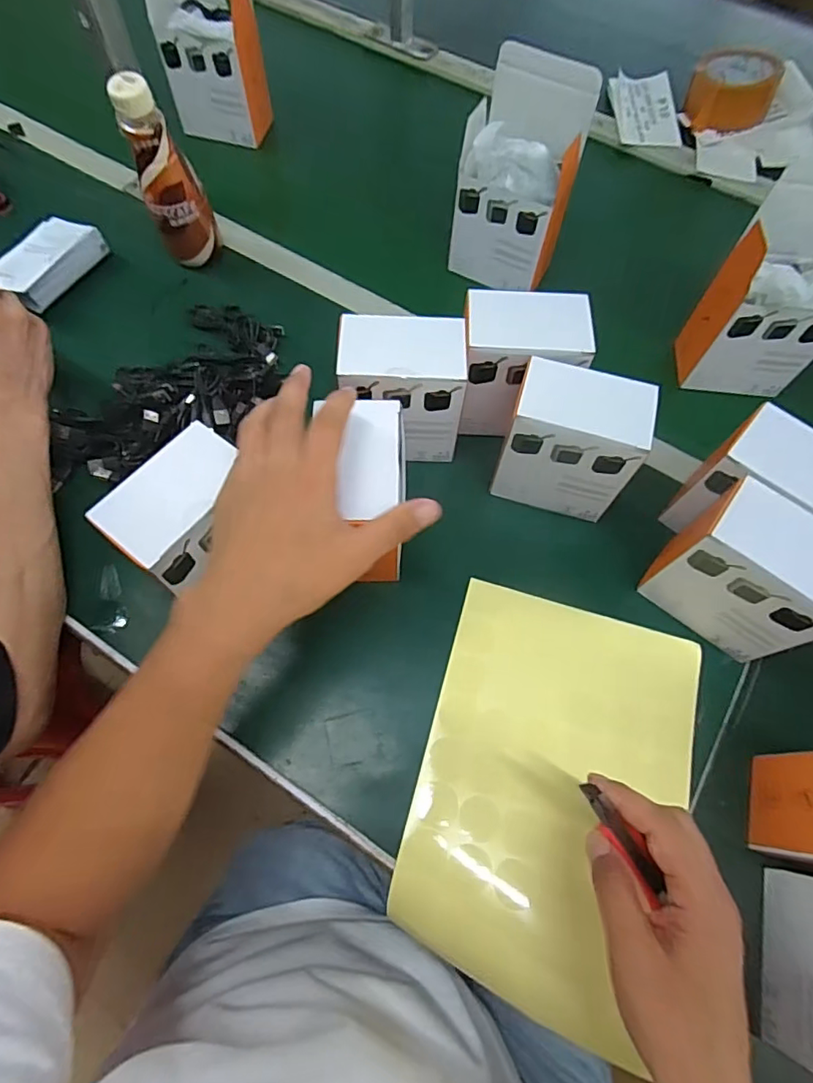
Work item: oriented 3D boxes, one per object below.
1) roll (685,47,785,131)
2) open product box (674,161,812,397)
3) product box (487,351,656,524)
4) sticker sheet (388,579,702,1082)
[{"bbox_3d":[0.411,-0.568,0.697,0.105,0.058,0.102,27,68,9],"label":"roll"},{"bbox_3d":[0.327,-0.212,0.485,0.100,0.163,0.072,3,67,-2],"label":"open product box"},{"bbox_3d":[0.128,-0.078,0.443,0.098,0.112,0.069,12,67,2],"label":"product box"},{"bbox_3d":[0.106,0.169,0.386,0.184,0.031,0.264,17,67,5],"label":"sticker sheet"}]

